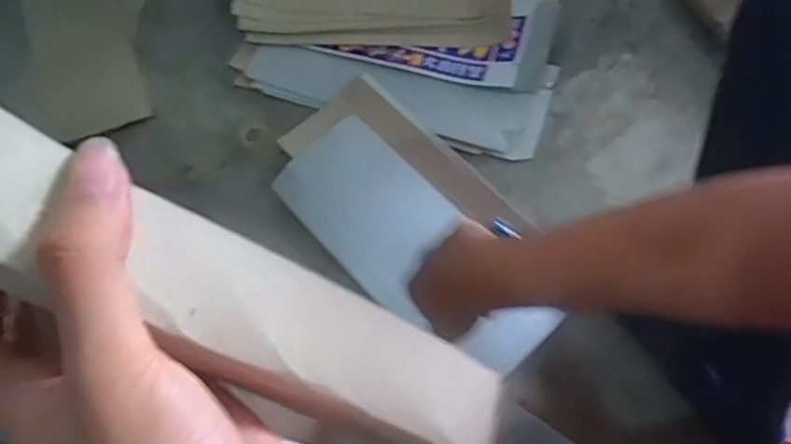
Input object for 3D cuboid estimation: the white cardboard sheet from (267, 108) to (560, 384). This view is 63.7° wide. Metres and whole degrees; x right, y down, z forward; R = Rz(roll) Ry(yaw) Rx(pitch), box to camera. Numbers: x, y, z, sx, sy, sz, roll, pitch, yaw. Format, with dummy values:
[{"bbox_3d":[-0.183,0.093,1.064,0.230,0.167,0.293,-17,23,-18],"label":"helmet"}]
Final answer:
[{"bbox_3d":[0.019,0.027,0.783,0.150,0.022,0.375,-43,74,-13],"label":"white cardboard sheet"}]

